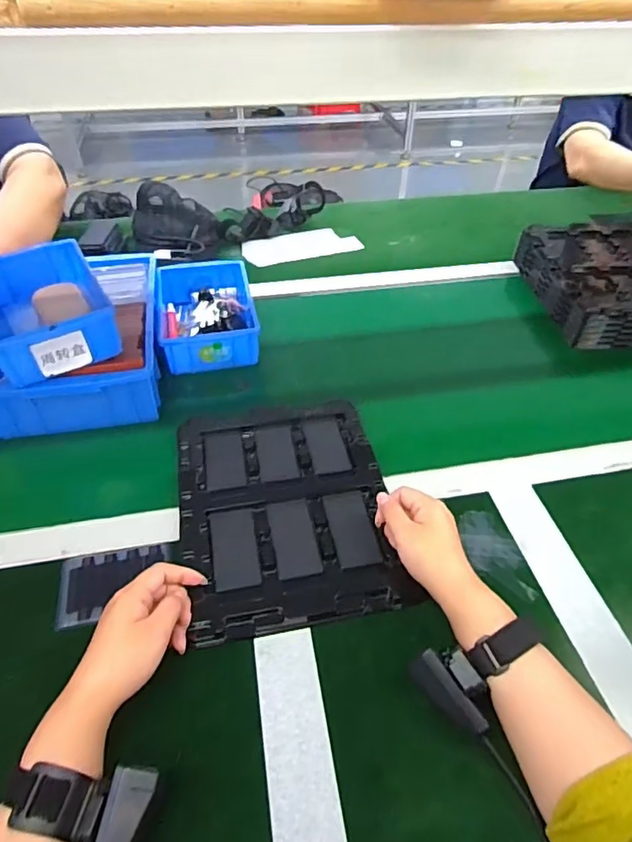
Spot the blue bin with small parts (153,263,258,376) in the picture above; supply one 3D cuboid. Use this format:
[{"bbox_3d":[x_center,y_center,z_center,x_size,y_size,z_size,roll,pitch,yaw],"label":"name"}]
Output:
[{"bbox_3d":[-0.162,-0.155,0.799,0.132,0.068,0.199,-8,46,-10],"label":"blue bin with small parts"}]

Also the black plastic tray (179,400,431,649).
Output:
[{"bbox_3d":[-0.033,0.082,0.573,0.212,0.014,0.280,-8,46,-9],"label":"black plastic tray"}]

